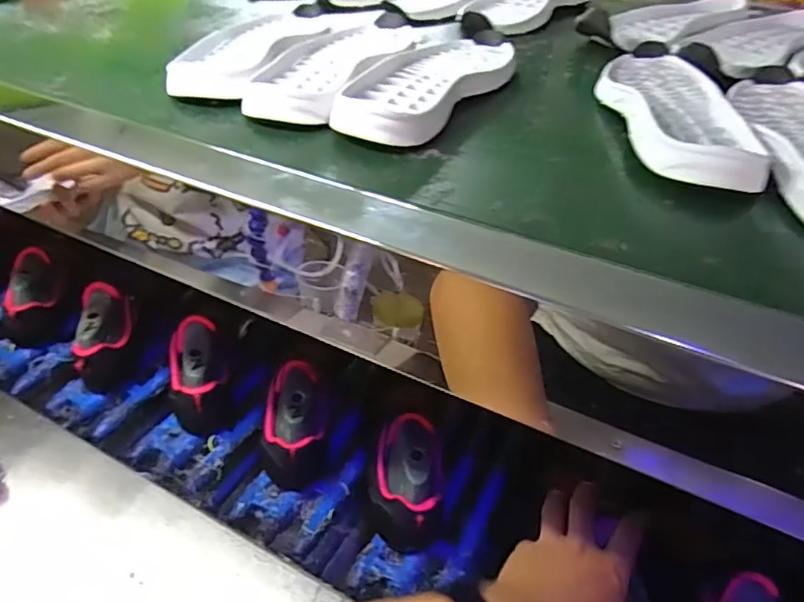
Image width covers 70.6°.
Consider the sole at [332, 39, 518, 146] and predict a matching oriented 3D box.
[{"bbox_3d":[0.024,-0.184,0.459,0.096,0.021,0.235,19,42,19],"label":"sole"}]

